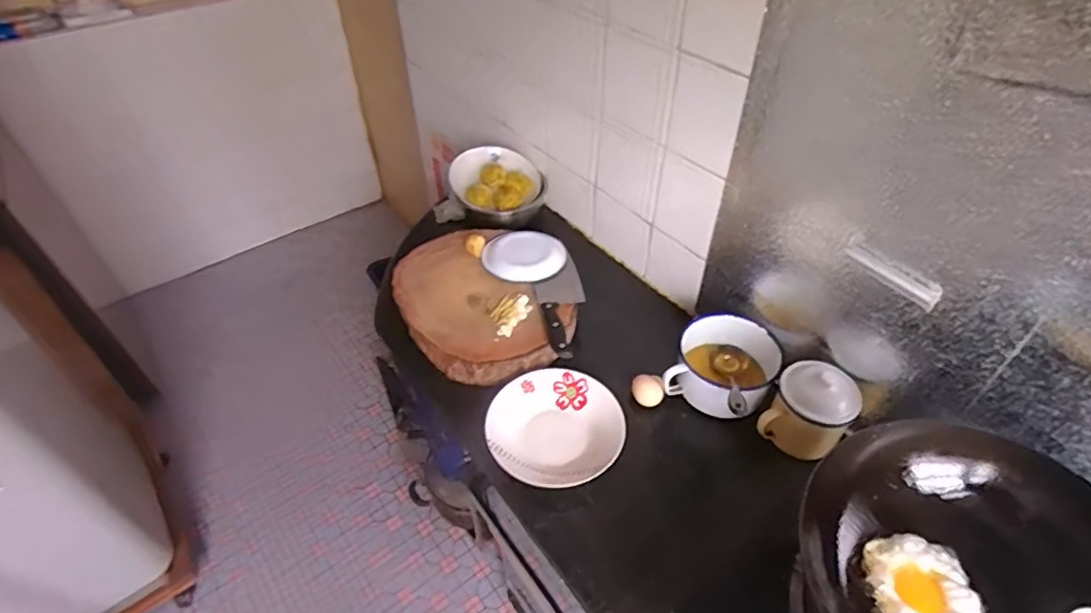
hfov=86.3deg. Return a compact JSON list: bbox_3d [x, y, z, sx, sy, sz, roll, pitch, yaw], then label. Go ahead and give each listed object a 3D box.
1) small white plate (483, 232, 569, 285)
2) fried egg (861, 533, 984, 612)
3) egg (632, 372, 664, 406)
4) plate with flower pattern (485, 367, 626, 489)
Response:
[{"bbox_3d":[-0.039,-0.089,1.028,0.142,0.018,0.119,5,45,5],"label":"small white plate"},{"bbox_3d":[0.360,0.277,0.557,0.090,0.022,0.108,2,45,3],"label":"fried egg"},{"bbox_3d":[0.156,0.128,0.886,0.048,0.037,0.037,10,46,10],"label":"egg"},{"bbox_3d":[0.014,0.174,0.834,0.187,0.035,0.185,0,45,0],"label":"plate with flower pattern"}]

